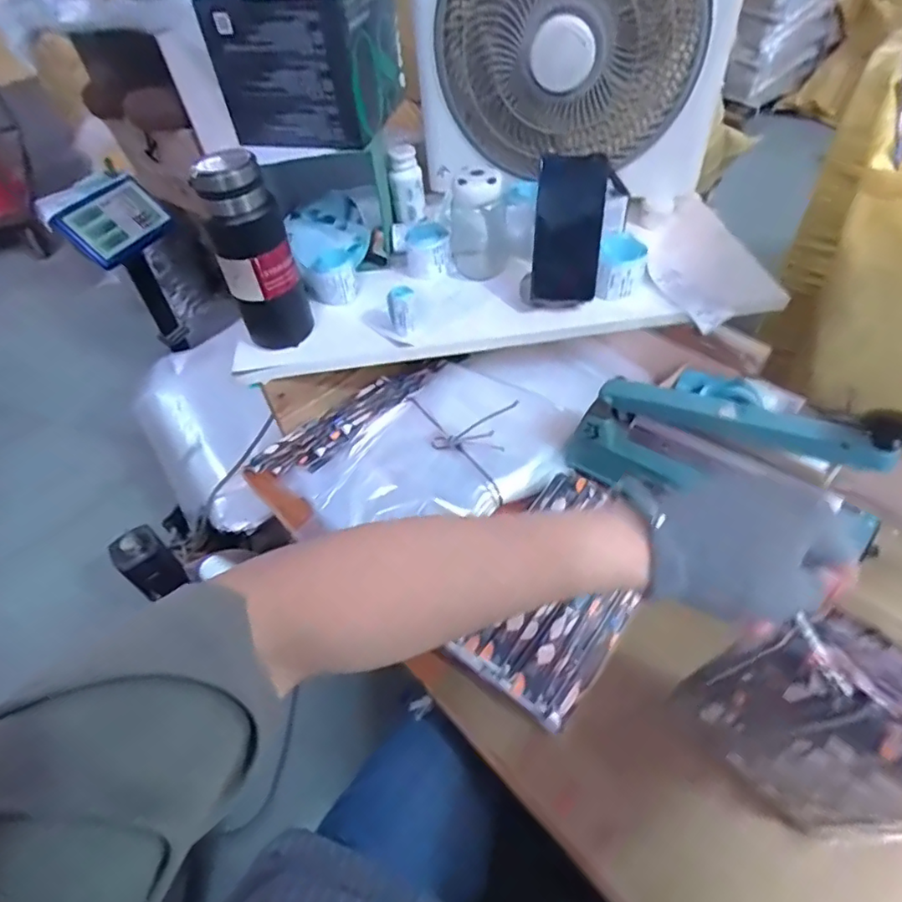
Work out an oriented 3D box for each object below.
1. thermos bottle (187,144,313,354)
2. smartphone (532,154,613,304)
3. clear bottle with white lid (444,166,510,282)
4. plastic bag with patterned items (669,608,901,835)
[{"bbox_3d":[-0.226,-0.226,0.659,0.084,0.222,0.091,-21,51,-12],"label":"thermos bottle"},{"bbox_3d":[0.141,-0.260,0.676,0.076,0.162,0.013,2,28,1],"label":"smartphone"},{"bbox_3d":[0.035,-0.315,0.747,0.078,0.121,0.093,2,50,7],"label":"clear bottle with white lid"},{"bbox_3d":[0.239,0.185,0.378,0.054,0.235,0.126,-39,67,-22],"label":"plastic bag with patterned items"}]

